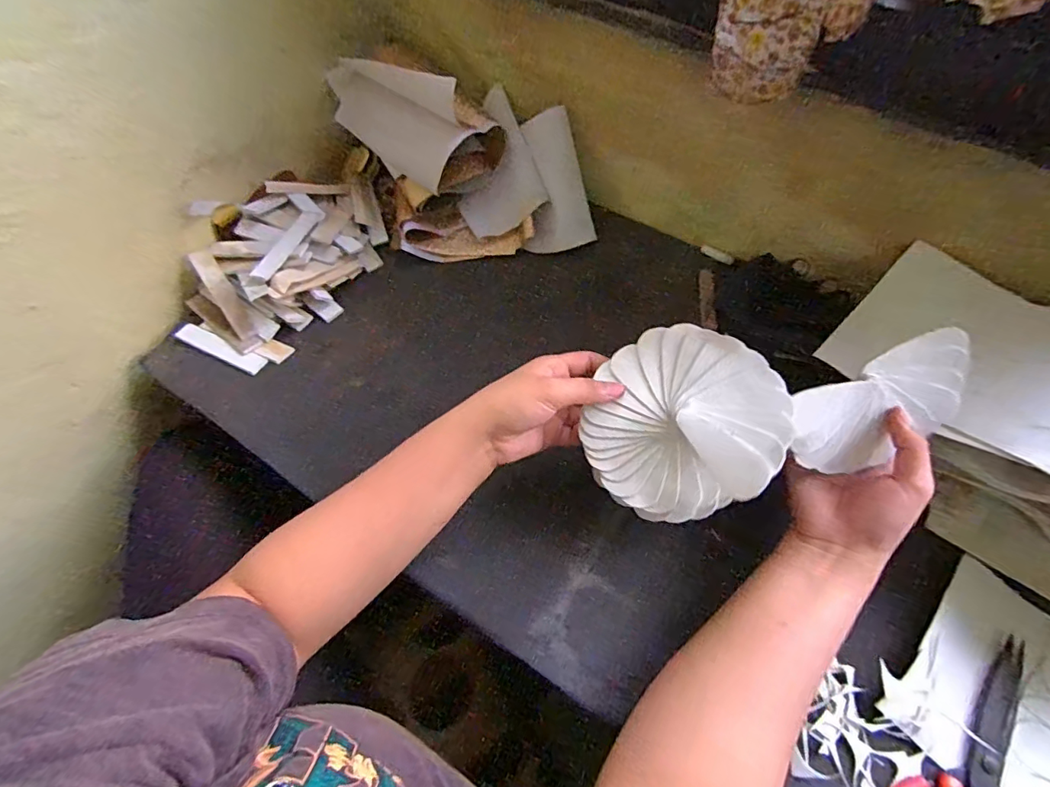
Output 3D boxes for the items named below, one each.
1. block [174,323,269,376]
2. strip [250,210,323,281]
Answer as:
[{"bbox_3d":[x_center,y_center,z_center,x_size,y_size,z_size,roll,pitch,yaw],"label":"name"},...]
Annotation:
[{"bbox_3d":[-0.306,-0.047,0.503,0.108,0.006,0.021,24,66,13],"label":"block"},{"bbox_3d":[-0.244,-0.155,0.519,0.020,0.005,0.102,27,61,-7],"label":"strip"}]

